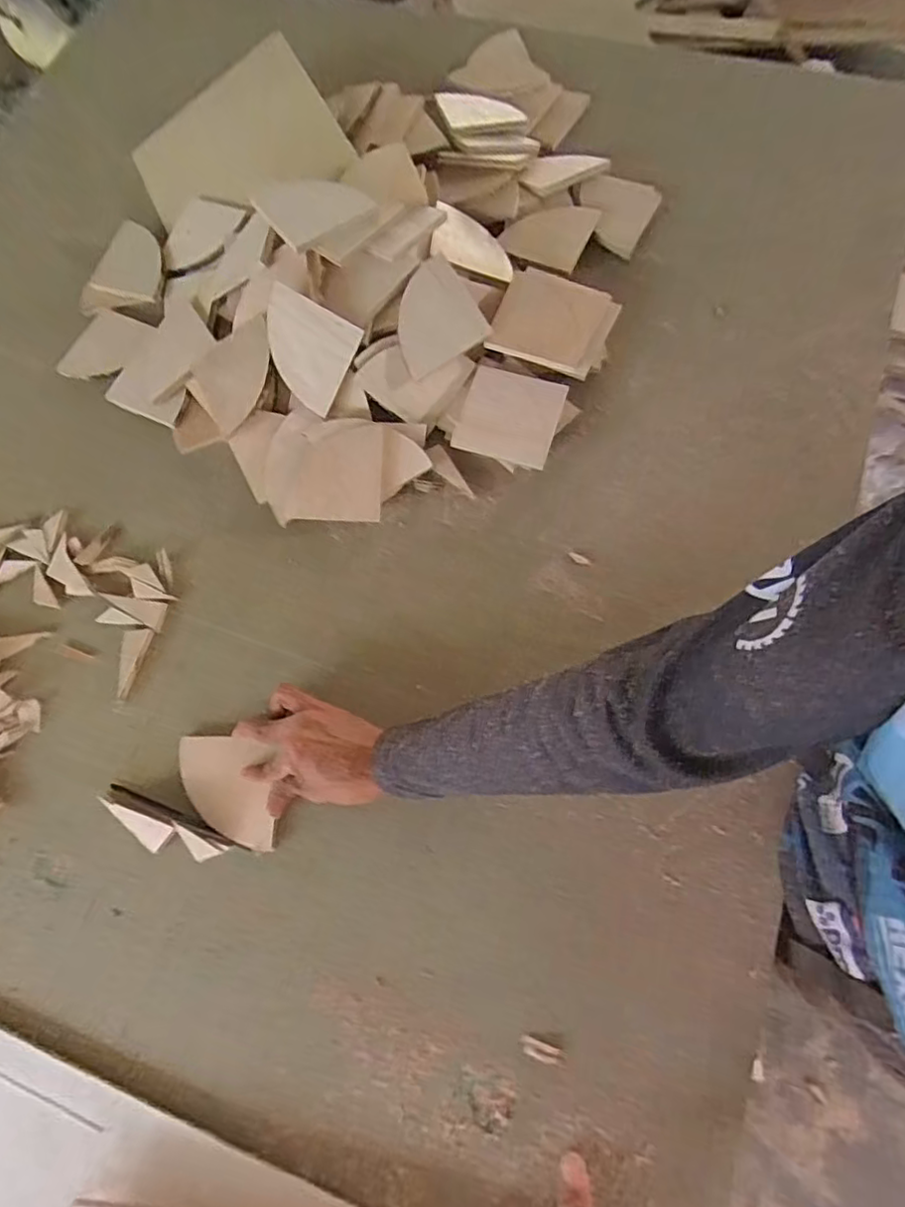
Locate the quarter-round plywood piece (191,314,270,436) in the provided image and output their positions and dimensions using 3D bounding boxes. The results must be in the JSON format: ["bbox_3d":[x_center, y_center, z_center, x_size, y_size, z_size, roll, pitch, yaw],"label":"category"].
[{"bbox_3d":[-0.222,-0.239,0.640,0.098,0.009,0.092,-31,79,12],"label":"quarter-round plywood piece"}]

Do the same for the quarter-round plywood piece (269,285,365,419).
[{"bbox_3d":[-0.155,-0.264,0.637,0.095,0.013,0.097,24,101,-10],"label":"quarter-round plywood piece"}]

